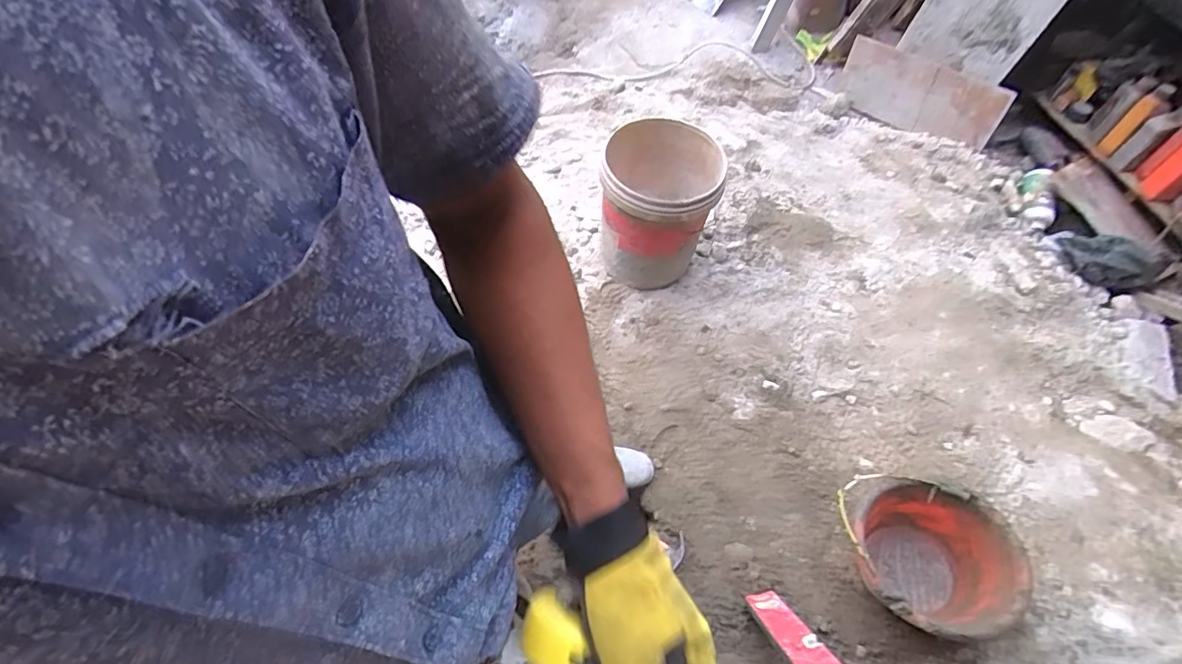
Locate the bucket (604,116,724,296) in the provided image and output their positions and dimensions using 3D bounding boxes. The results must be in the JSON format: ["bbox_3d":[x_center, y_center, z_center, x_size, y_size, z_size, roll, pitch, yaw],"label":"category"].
[{"bbox_3d":[0.182,-0.347,1.531,0.301,0.414,0.342,11,62,8],"label":"bucket"}]

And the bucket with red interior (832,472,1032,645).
[{"bbox_3d":[0.645,0.457,1.108,0.271,0.230,0.259,-2,59,3],"label":"bucket with red interior"}]

